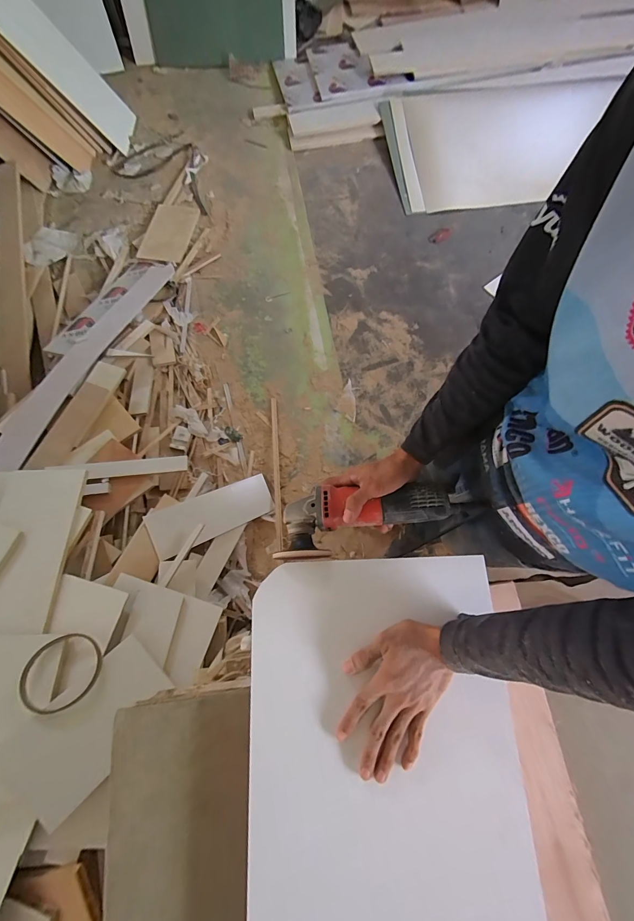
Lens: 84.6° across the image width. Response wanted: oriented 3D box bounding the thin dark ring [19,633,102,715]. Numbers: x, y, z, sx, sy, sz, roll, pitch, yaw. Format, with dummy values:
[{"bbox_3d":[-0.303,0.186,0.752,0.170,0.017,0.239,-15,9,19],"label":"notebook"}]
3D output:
[{"bbox_3d":[-0.608,0.504,0.830,0.169,0.013,0.155,7,58,-11],"label":"thin dark ring"}]

